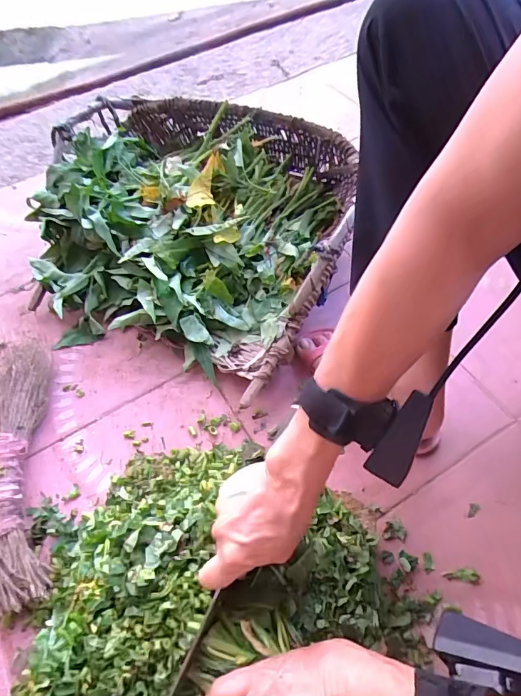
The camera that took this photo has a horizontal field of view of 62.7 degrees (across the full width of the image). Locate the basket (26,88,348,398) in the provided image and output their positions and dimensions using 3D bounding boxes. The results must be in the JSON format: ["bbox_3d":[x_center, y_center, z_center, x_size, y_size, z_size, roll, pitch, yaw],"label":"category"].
[{"bbox_3d":[-0.100,-0.195,0.655,0.438,0.180,0.431,11,59,12],"label":"basket"}]

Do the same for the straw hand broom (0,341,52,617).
[{"bbox_3d":[-0.307,0.134,0.537,0.076,0.053,0.347,-15,57,-5],"label":"straw hand broom"}]

